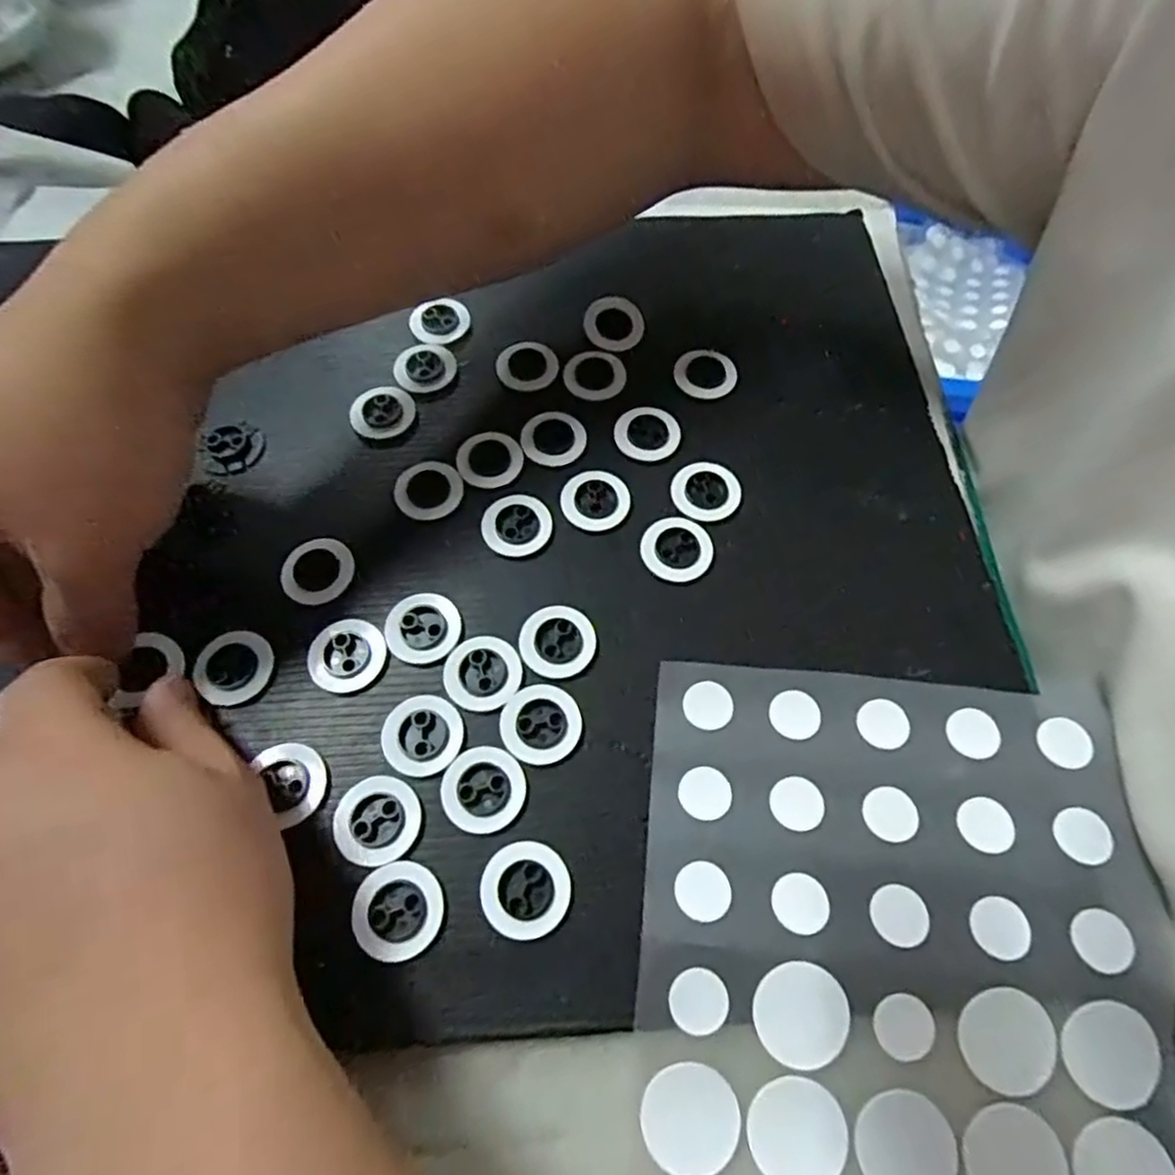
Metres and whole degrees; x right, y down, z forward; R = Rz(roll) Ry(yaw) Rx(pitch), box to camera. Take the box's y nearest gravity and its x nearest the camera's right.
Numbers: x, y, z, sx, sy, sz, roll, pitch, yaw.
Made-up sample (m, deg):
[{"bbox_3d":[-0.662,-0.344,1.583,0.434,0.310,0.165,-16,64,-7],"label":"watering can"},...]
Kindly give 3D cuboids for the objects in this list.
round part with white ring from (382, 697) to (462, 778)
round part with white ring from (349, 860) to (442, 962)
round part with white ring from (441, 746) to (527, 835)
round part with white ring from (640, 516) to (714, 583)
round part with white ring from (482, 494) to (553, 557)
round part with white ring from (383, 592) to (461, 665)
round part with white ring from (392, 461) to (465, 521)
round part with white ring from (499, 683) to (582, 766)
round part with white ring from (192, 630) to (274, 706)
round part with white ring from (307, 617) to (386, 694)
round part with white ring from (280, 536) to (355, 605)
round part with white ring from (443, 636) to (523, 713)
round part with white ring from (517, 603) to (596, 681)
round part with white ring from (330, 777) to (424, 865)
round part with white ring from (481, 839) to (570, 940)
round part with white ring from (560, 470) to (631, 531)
[{"bbox_3d":[-0.058,0.051,0.237,0.027,0.004,0.027,-1,66,2],"label":"round part with white ring"},{"bbox_3d":[-0.060,0.102,0.214,0.027,0.004,0.027,-1,66,2],"label":"round part with white ring"},{"bbox_3d":[-0.035,0.068,0.229,0.027,0.004,0.028,-1,66,2],"label":"round part with white ring"},{"bbox_3d":[0.036,-0.016,0.269,0.027,0.004,0.027,-1,66,2],"label":"round part with white ring"},{"bbox_3d":[-0.028,-0.026,0.275,0.027,0.004,0.028,-1,66,2],"label":"round part with white ring"},{"bbox_3d":[-0.062,0.015,0.256,0.028,0.004,0.027,-1,66,2],"label":"round part with white ring"},{"bbox_3d":[-0.066,-0.041,0.281,0.027,0.005,0.025,-1,66,2],"label":"round part with white ring"},{"bbox_3d":[-0.017,0.047,0.238,0.027,0.004,0.028,-1,66,2],"label":"round part with white ring"},{"bbox_3d":[-0.130,0.030,0.252,0.026,0.009,0.028,-1,66,2],"label":"round part with white ring"},{"bbox_3d":[-0.089,0.025,0.251,0.025,0.004,0.028,30,70,14],"label":"round part with white ring"},{"bbox_3d":[-0.106,-0.007,0.267,0.026,0.004,0.028,-1,66,2],"label":"round part with white ring"},{"bbox_3d":[-0.038,0.031,0.248,0.027,0.004,0.028,-1,66,2],"label":"round part with white ring"},{"bbox_3d":[-0.011,0.020,0.252,0.028,0.004,0.027,-14,66,-4],"label":"round part with white ring"},{"bbox_3d":[-0.070,0.077,0.225,0.027,0.004,0.027,-1,66,2],"label":"round part with white ring"},{"bbox_3d":[-0.020,0.096,0.215,0.027,0.004,0.028,-16,66,-5],"label":"round part with white ring"},{"bbox_3d":[0.003,-0.037,0.279,0.027,0.004,0.027,-1,66,2],"label":"round part with white ring"}]

